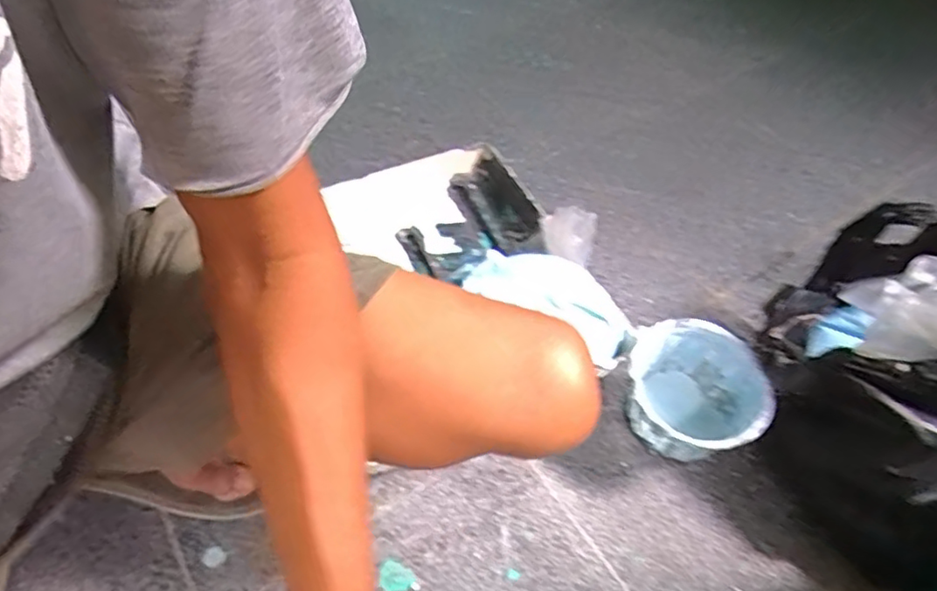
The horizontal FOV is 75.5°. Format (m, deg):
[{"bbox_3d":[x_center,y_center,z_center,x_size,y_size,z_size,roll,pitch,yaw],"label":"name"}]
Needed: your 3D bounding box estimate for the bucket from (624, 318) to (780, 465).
[{"bbox_3d":[0.208,0.098,0.580,0.115,0.087,0.123,2,53,-2],"label":"bucket"}]

